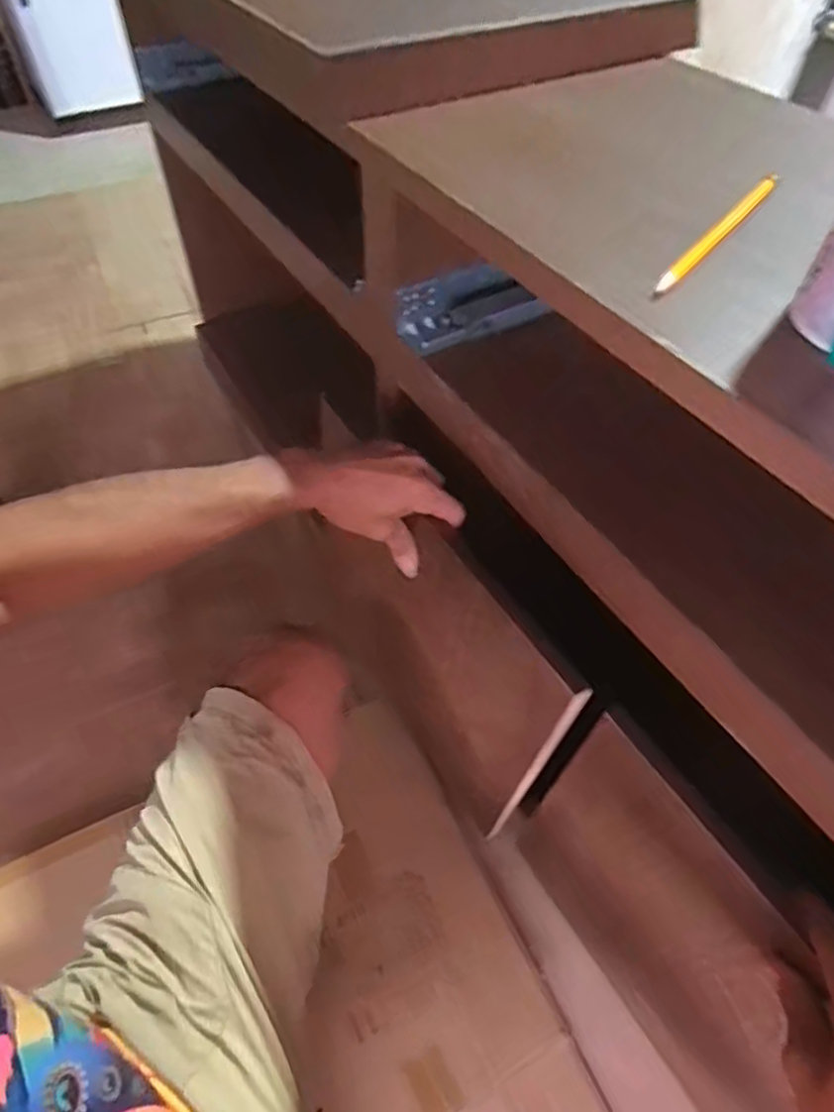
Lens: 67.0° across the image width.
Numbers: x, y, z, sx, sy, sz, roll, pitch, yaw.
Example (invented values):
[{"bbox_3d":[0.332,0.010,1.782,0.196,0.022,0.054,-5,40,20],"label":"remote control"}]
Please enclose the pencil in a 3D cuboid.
[{"bbox_3d":[0.178,-0.190,0.365,0.008,0.009,0.164,34,60,22],"label":"pencil"}]

